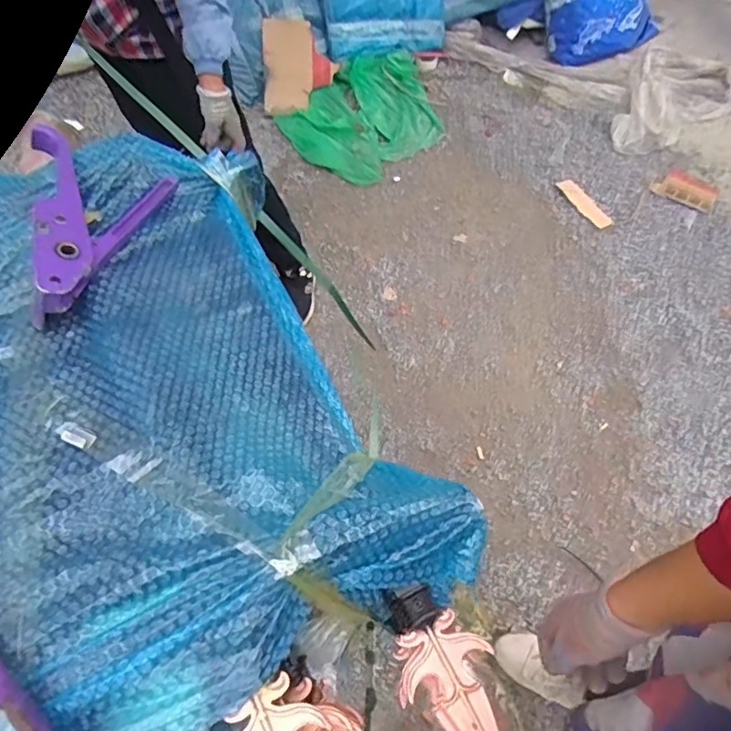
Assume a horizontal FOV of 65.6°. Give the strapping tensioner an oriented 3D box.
[{"bbox_3d":[-0.338,-0.164,0.673,0.152,0.089,0.258,-2,59,3],"label":"strapping tensioner"}]

